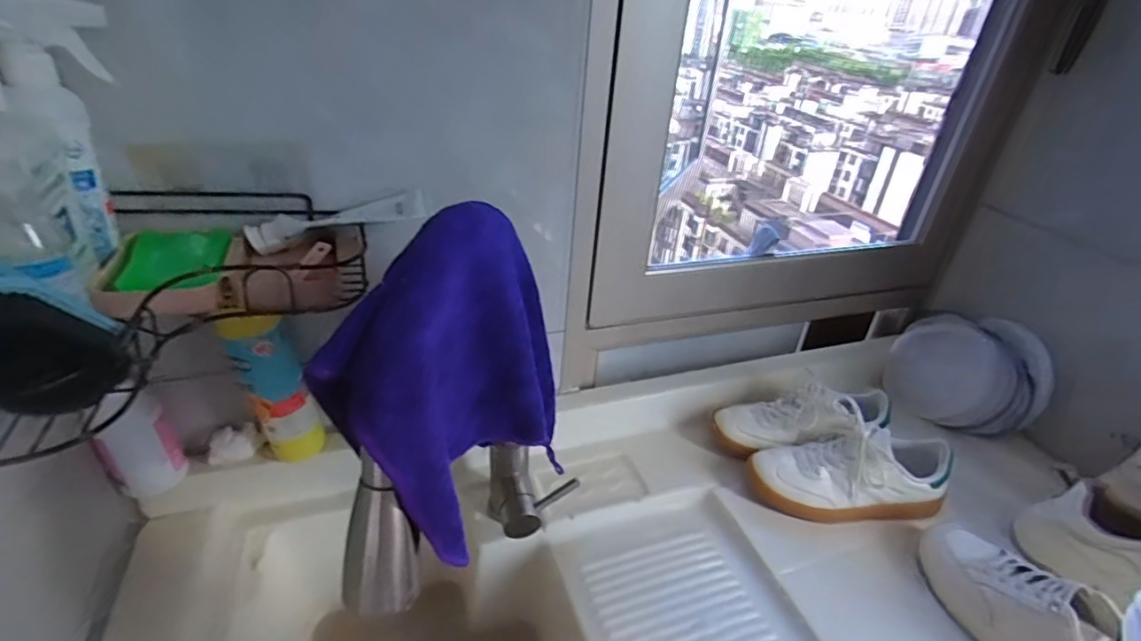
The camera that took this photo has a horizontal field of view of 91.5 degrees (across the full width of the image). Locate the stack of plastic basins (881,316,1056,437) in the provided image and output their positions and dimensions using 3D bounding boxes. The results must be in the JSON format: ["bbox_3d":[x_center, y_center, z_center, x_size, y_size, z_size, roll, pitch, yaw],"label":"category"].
[{"bbox_3d":[0.605,0.072,0.853,0.191,0.153,0.109,25,37,29],"label":"stack of plastic basins"}]

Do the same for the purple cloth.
[{"bbox_3d":[-0.066,0.030,0.401,0.083,0.204,0.235,11,32,9],"label":"purple cloth"}]

